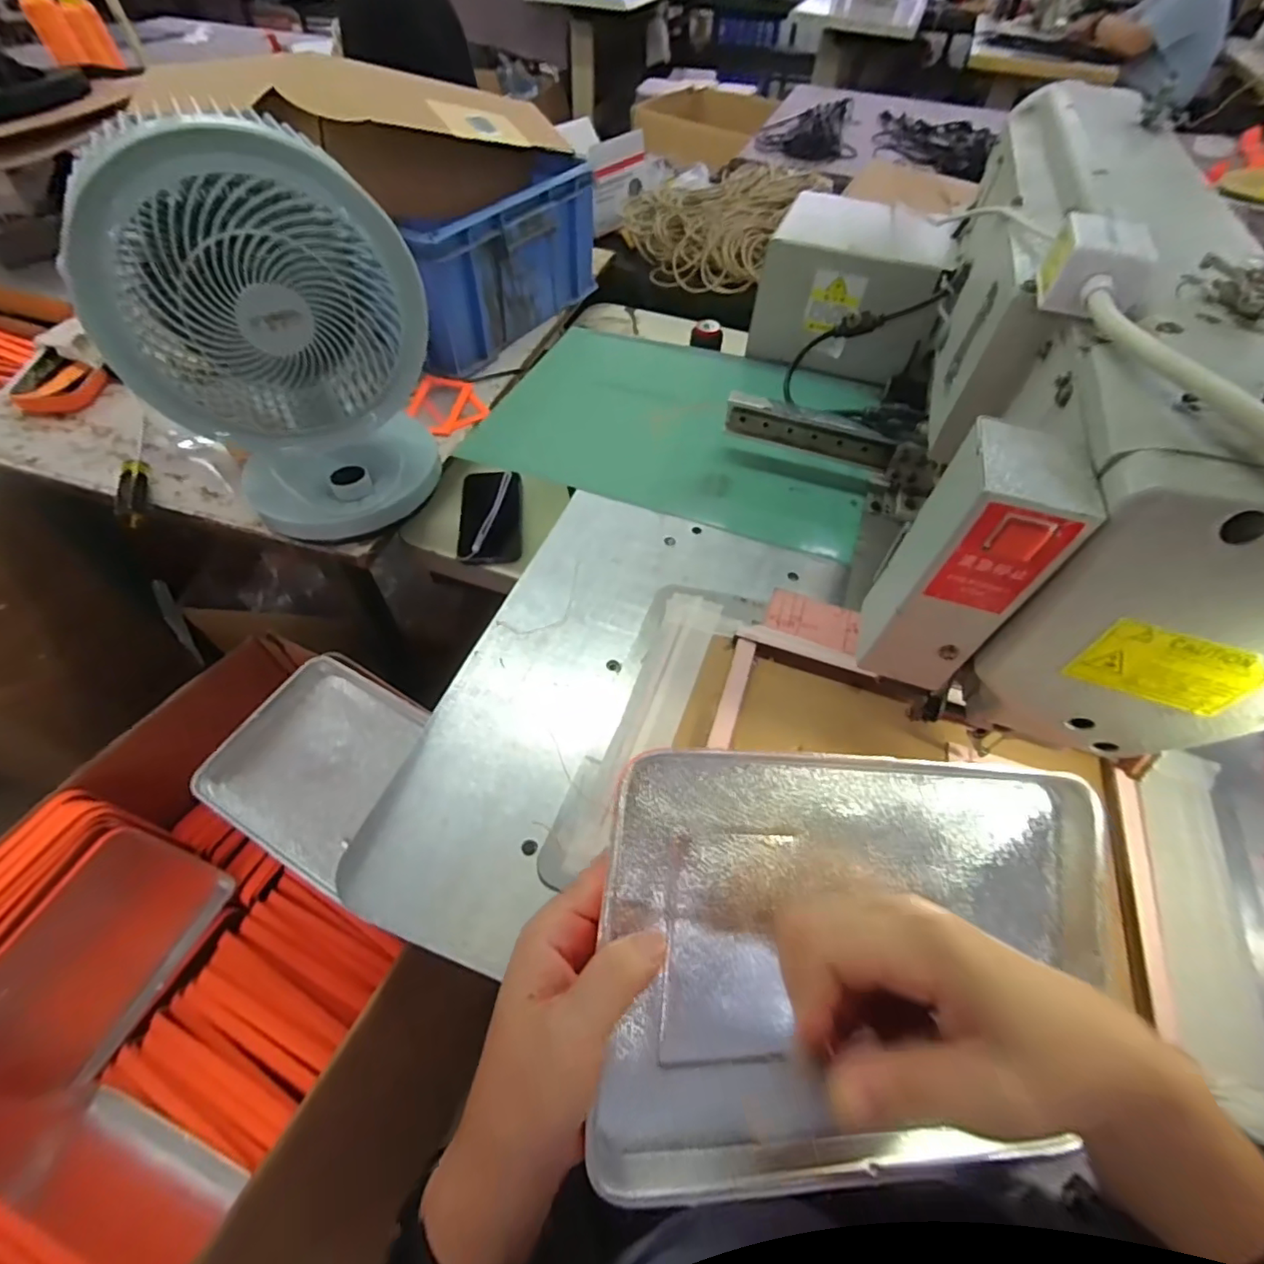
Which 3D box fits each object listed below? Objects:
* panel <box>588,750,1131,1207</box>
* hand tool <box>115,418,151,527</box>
[{"bbox_3d":[0.116,0.160,0.276,0.262,0.017,0.191,6,81,-10],"label":"panel"},{"bbox_3d":[-0.546,-0.186,0.623,0.018,0.032,0.190,-17,57,-14],"label":"hand tool"}]

